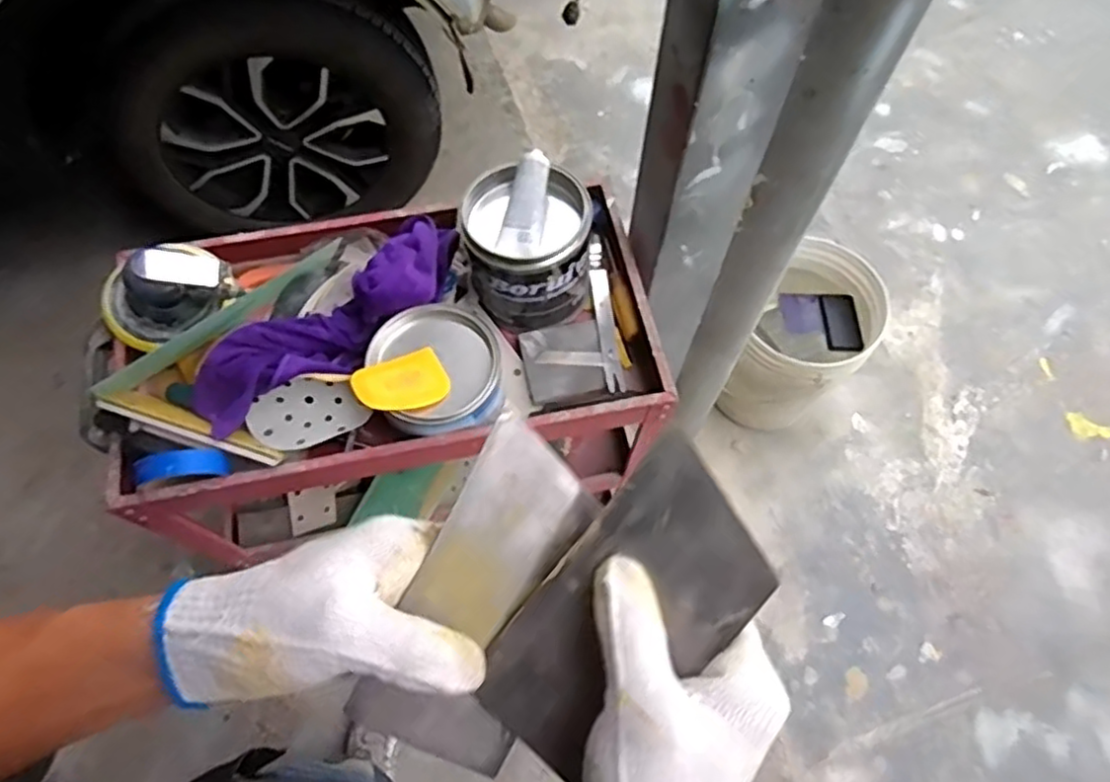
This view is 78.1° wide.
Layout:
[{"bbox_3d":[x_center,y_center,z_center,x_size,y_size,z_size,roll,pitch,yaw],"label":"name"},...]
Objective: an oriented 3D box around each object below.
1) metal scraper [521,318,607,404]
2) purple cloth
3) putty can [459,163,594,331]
[{"bbox_3d":[0.012,-0.038,0.877,0.098,0.011,0.103,-11,65,-4],"label":"metal scraper"},{"bbox_3d":[-0.262,-0.080,0.826,0.363,0.101,0.117,-41,72,-18],"label":"purple cloth"},{"bbox_3d":[-0.035,-0.173,0.862,0.142,0.155,0.144,0,65,-1],"label":"putty can"}]

